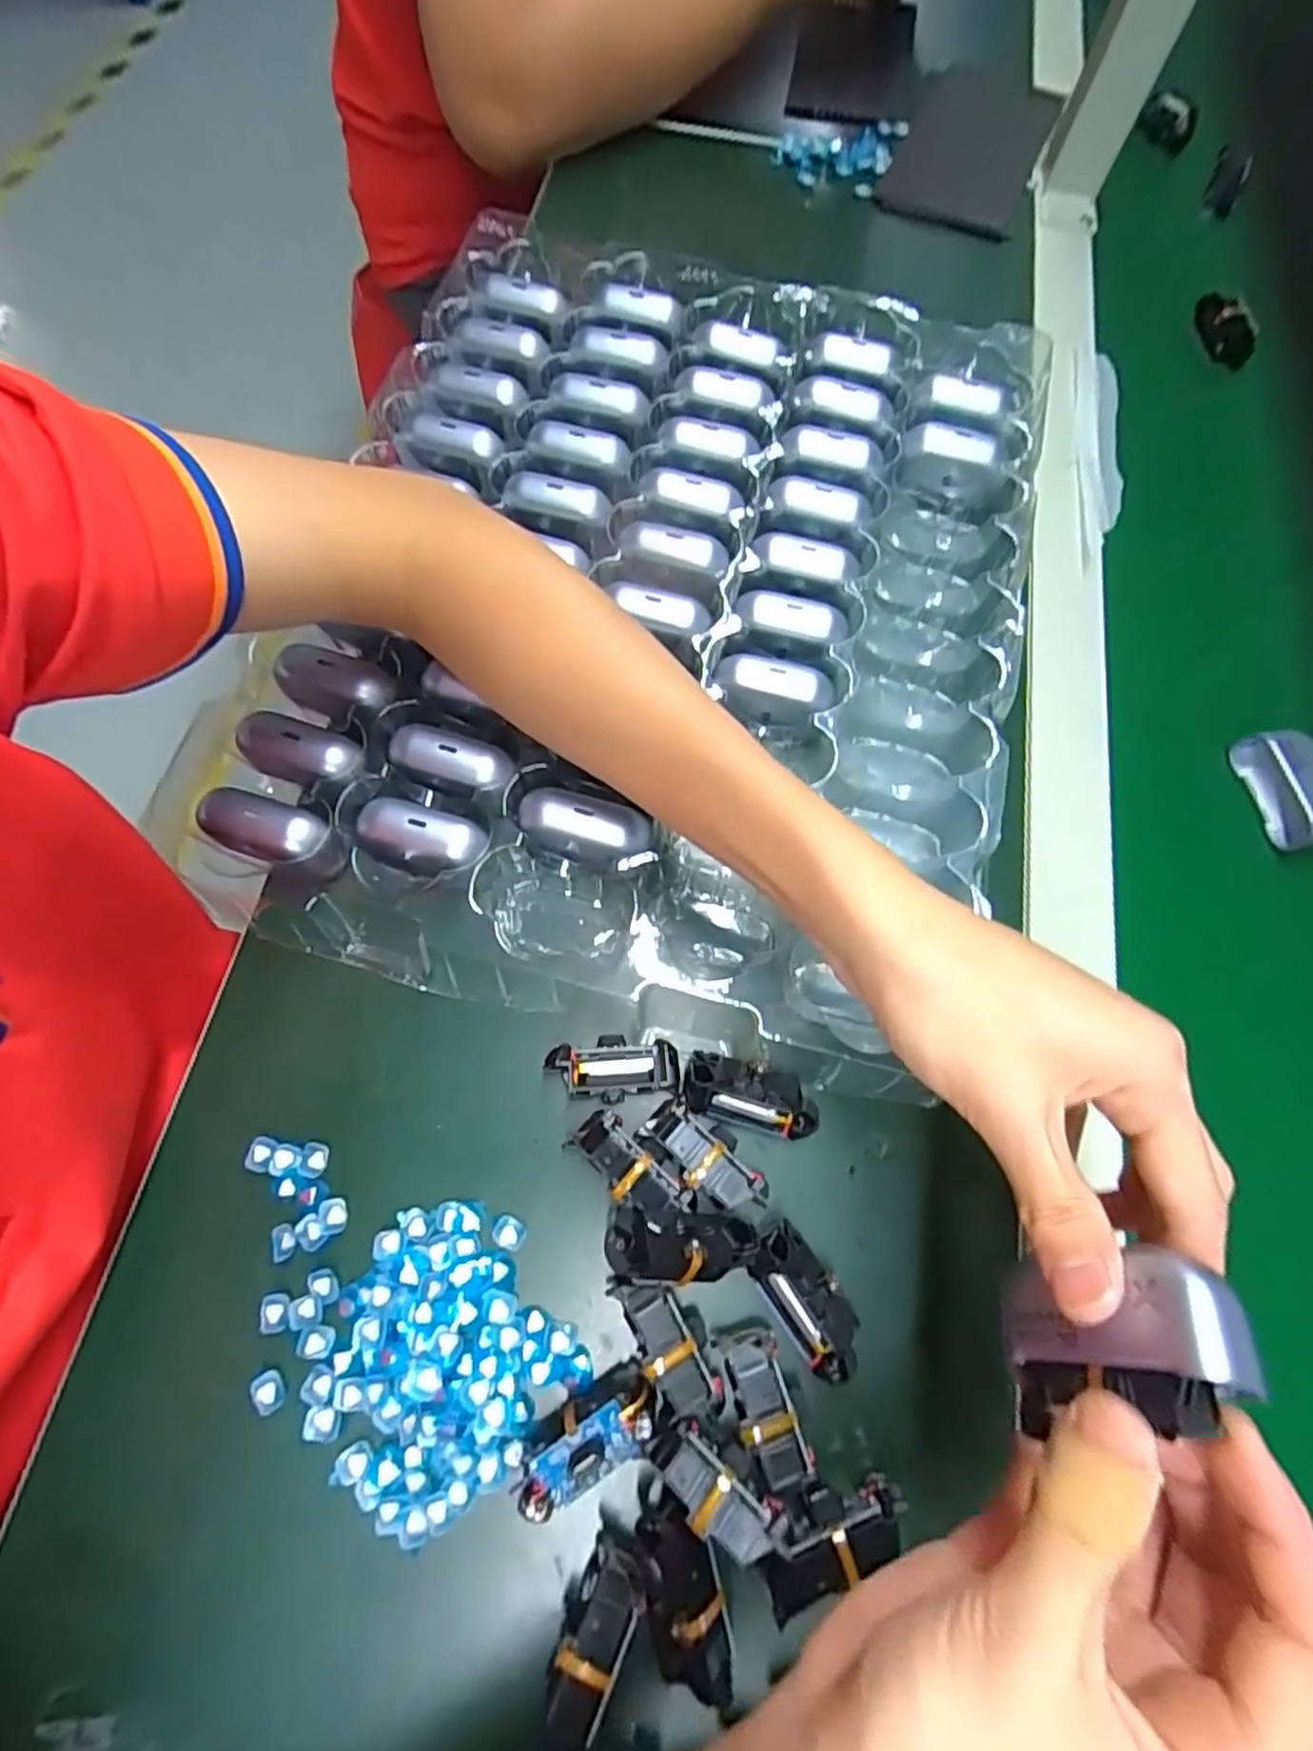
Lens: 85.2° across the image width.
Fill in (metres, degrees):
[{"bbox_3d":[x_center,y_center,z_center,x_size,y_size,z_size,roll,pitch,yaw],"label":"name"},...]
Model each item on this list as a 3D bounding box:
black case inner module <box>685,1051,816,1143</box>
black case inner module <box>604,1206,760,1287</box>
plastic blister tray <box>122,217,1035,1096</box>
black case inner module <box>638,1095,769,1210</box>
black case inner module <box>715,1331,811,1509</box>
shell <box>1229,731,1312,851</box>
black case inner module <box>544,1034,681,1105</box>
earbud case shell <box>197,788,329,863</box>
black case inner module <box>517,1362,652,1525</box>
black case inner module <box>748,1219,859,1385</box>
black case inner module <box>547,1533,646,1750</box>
[{"bbox_3d":[0.039,0.091,0.292,0.054,0.024,0.025,13,70,2],"label":"black case inner module"},{"bbox_3d":[0.011,0.137,0.262,0.056,0.018,0.025,7,69,-14],"label":"black case inner module"},{"bbox_3d":[0.002,-0.147,0.369,0.347,0.042,0.429,14,70,3],"label":"plastic blister tray"},{"bbox_3d":[0.020,0.112,0.287,0.052,0.020,0.025,44,74,12],"label":"black case inner module"},{"bbox_3d":[0.039,0.193,0.259,0.021,0.025,0.051,-17,72,-9],"label":"black case inner module"},{"bbox_3d":[0.317,-0.043,0.358,0.024,0.027,0.058,-7,70,-5],"label":"shell"},{"bbox_3d":[-0.018,0.080,0.296,0.052,0.023,0.024,-5,70,-5],"label":"black case inner module"},{"bbox_3d":[-0.169,-0.021,0.309,0.054,0.014,0.026,14,70,3],"label":"earbud case shell"},{"bbox_3d":[-0.023,0.199,0.250,0.053,0.019,0.024,-35,75,-14],"label":"black case inner module"},{"bbox_3d":[0.056,0.159,0.269,0.024,0.025,0.054,-32,74,-13],"label":"black case inner module"},{"bbox_3d":[-0.022,0.251,0.234,0.021,0.023,0.052,25,71,6],"label":"black case inner module"}]

